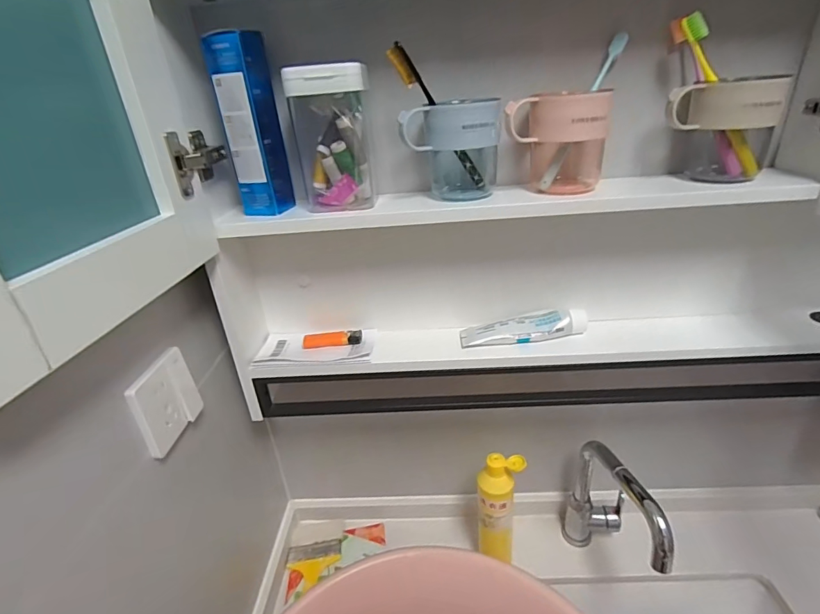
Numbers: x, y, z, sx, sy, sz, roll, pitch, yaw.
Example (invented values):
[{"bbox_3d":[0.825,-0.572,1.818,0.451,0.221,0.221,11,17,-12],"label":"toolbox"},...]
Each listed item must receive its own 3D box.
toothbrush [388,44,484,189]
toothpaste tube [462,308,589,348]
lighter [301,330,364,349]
[{"bbox_3d":[0.034,-0.199,0.477,0.018,0.184,0.011,-50,40,-6],"label":"toothbrush"},{"bbox_3d":[0.151,0.028,0.585,0.162,0.035,0.045,-3,27,4],"label":"toothpaste tube"},{"bbox_3d":[-0.109,0.046,0.609,0.081,0.016,0.029,-7,27,-4],"label":"lighter"}]

